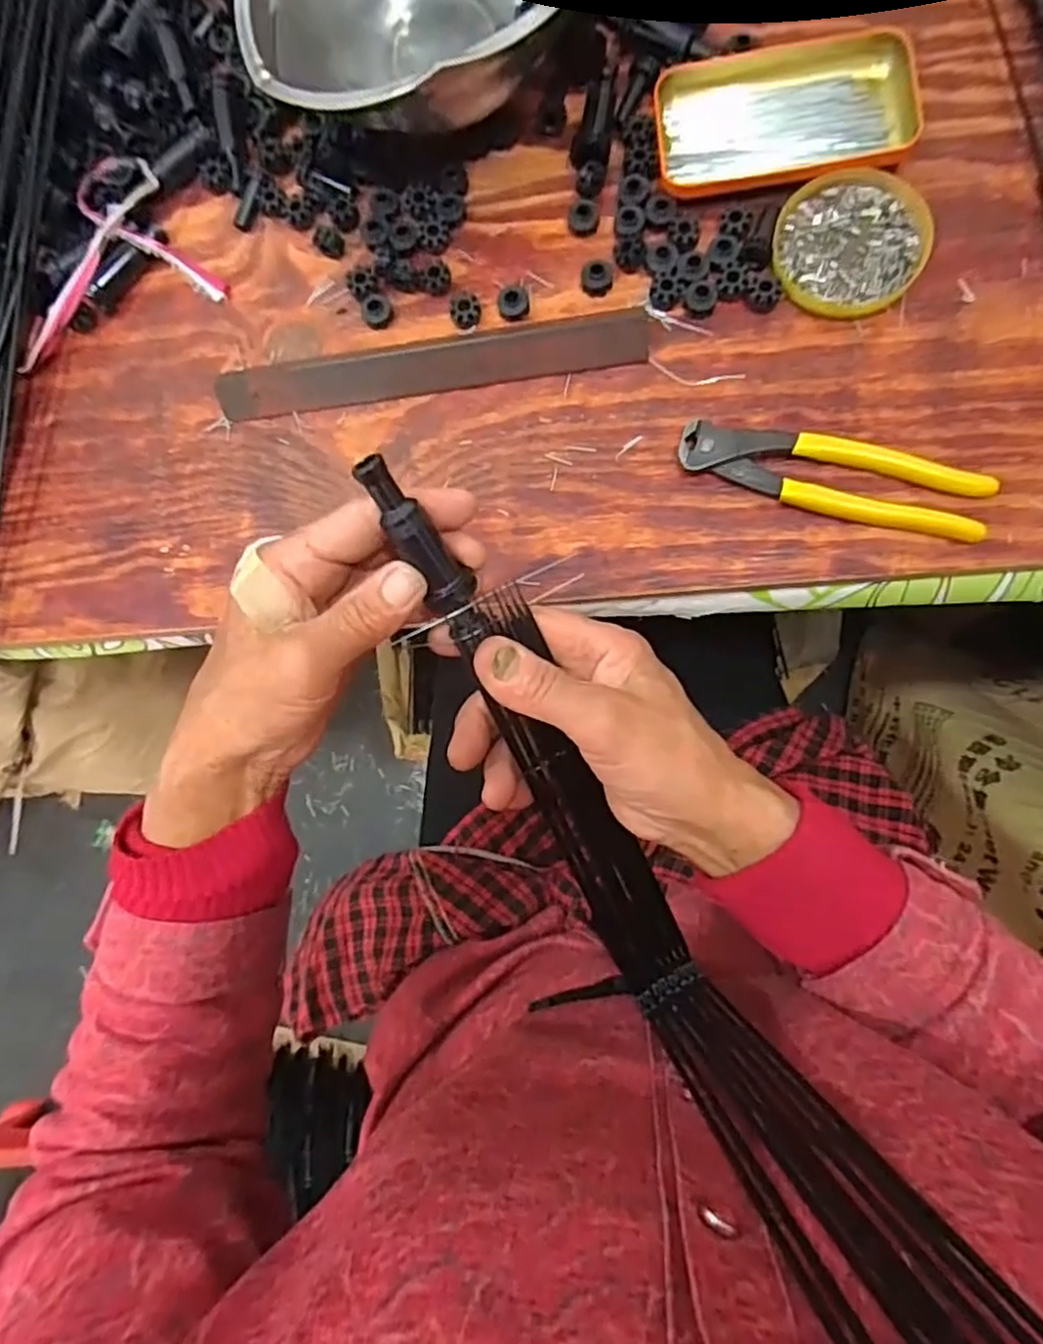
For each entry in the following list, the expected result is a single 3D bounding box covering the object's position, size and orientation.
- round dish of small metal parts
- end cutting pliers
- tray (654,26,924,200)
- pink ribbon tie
[{"bbox_3d":[0.187,-0.247,0.403,0.082,0.009,0.086,-1,84,8],"label":"round dish of small metal parts"},{"bbox_3d":[0.169,-0.107,0.387,0.162,0.015,0.038,18,87,9],"label":"end cutting pliers"},{"bbox_3d":[0.152,-0.325,0.413,0.141,0.022,0.081,-6,84,8],"label":"tray"},{"bbox_3d":[-0.275,-0.273,0.457,0.139,0.028,0.109,-19,82,6],"label":"pink ribbon tie"}]

